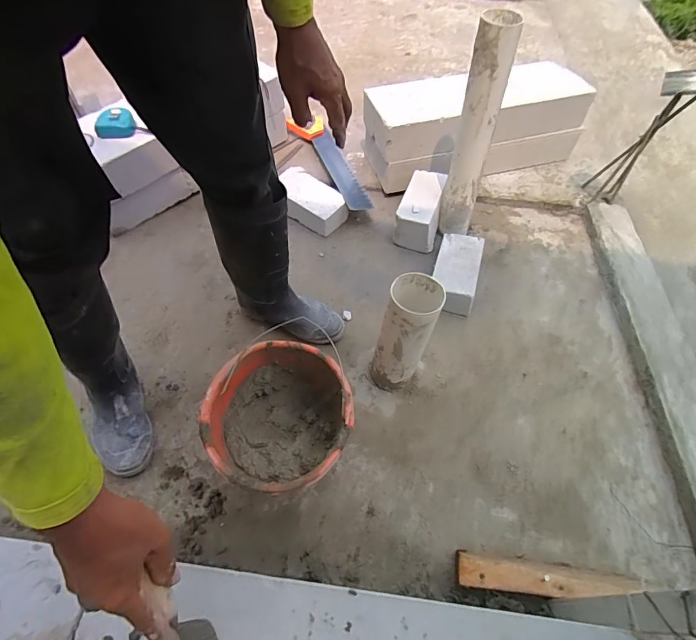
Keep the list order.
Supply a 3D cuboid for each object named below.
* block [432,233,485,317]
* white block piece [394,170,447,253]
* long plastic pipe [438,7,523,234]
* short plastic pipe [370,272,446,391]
[{"bbox_3d":[0.256,-0.111,1.025,0.099,0.071,0.208,16,56,10],"label":"block"},{"bbox_3d":[0.189,-0.282,1.122,0.107,0.111,0.201,16,55,8],"label":"white block piece"},{"bbox_3d":[0.273,-0.391,0.936,0.097,0.446,0.073,19,57,12],"label":"long plastic pipe"},{"bbox_3d":[0.103,0.035,0.794,0.090,0.260,0.096,18,56,11],"label":"short plastic pipe"}]

